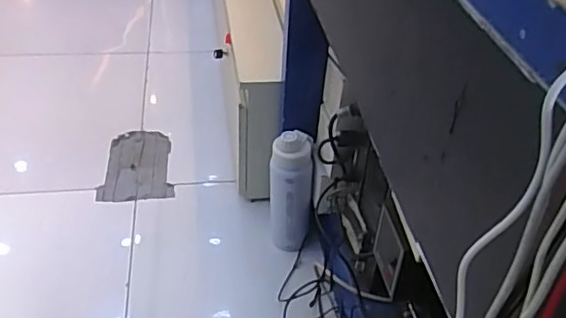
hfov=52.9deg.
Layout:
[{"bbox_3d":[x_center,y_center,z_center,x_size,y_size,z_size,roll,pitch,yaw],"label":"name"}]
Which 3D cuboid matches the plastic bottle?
[{"bbox_3d":[0.012,0.066,1.083,0.075,0.261,0.061,-3,41,-10],"label":"plastic bottle"}]

